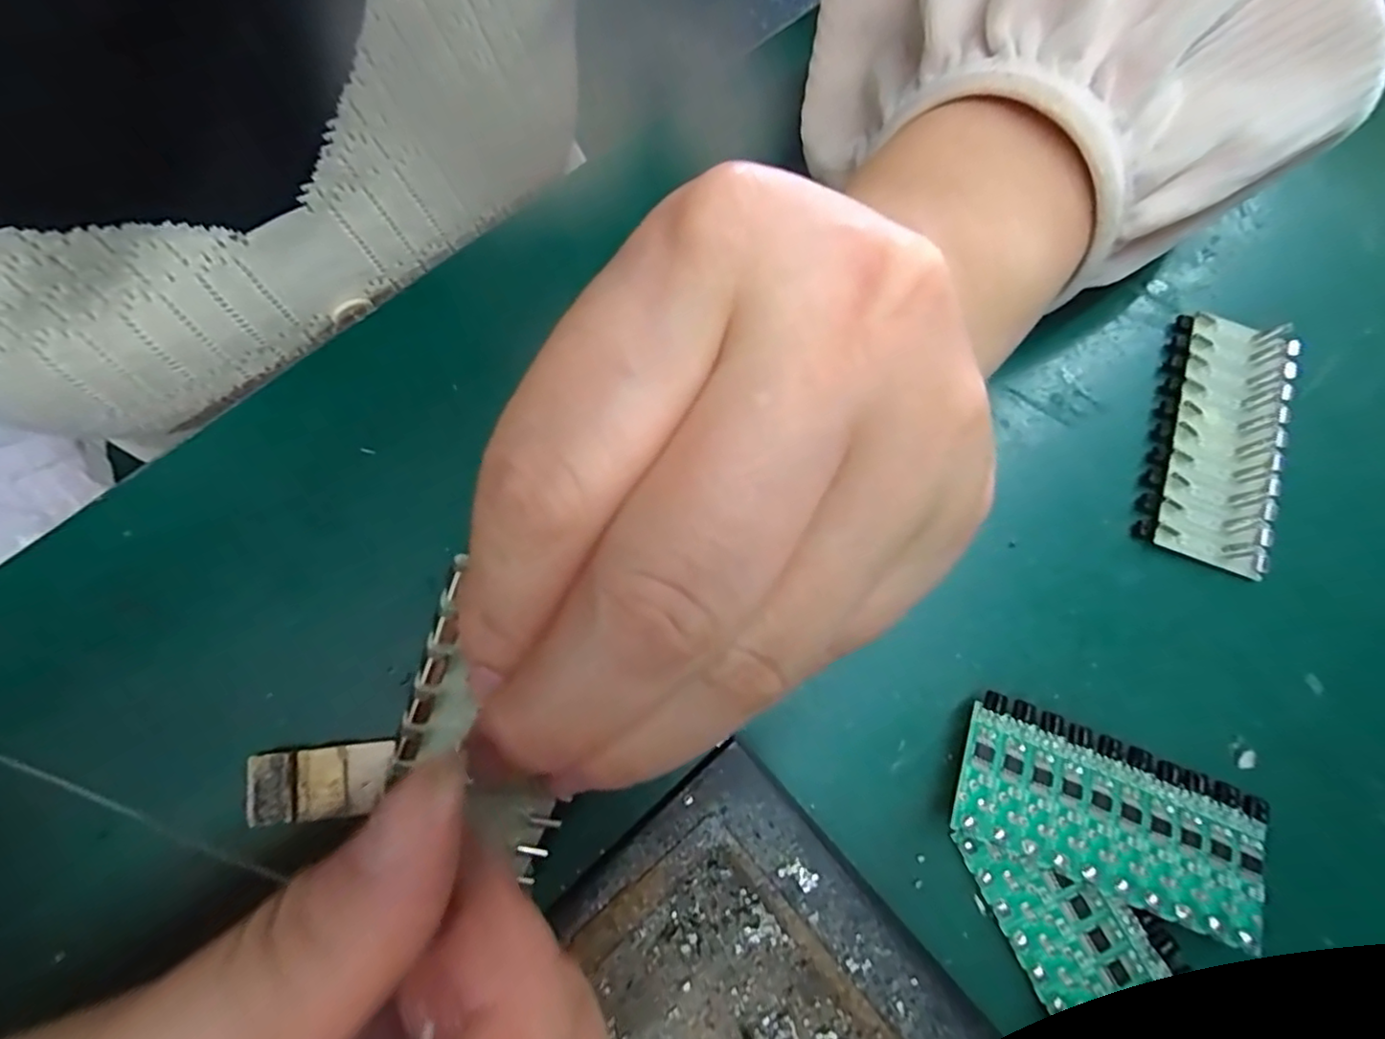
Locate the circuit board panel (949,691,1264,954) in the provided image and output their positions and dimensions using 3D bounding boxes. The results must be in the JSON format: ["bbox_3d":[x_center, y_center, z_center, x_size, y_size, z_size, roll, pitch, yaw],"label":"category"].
[{"bbox_3d":[0.107,0.076,0.157,0.078,0.012,0.036,21,78,7],"label":"circuit board panel"}]

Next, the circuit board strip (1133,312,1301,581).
[{"bbox_3d":[0.161,-0.025,0.185,0.036,0.009,0.079,19,78,7],"label":"circuit board strip"}]

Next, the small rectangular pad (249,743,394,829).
[{"bbox_3d":[-0.099,0.070,0.160,0.036,0.006,0.018,-6,76,1],"label":"small rectangular pad"}]

